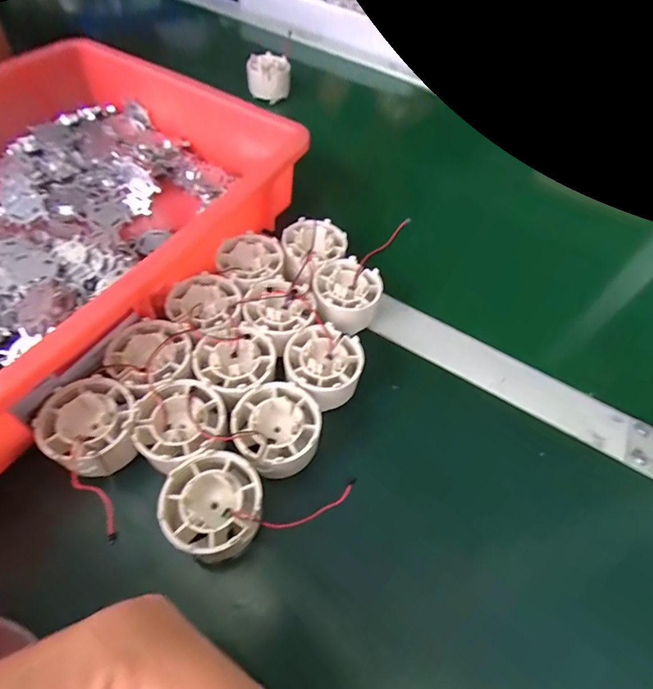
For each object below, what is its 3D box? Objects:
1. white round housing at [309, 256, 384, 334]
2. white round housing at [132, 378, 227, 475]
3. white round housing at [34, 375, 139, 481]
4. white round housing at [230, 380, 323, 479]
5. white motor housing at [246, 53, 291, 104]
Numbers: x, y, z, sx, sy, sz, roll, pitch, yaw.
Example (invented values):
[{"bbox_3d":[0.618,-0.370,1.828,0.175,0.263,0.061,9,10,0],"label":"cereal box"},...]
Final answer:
[{"bbox_3d":[0.015,-0.039,0.333,0.051,0.032,0.055,2,55,-3],"label":"white round housing"},{"bbox_3d":[-0.087,0.050,0.259,0.050,0.031,0.050,2,55,-3],"label":"white round housing"},{"bbox_3d":[-0.139,0.050,0.254,0.050,0.031,0.053,2,55,-3],"label":"white round housing"},{"bbox_3d":[-0.031,0.052,0.262,0.051,0.032,0.051,2,55,-3],"label":"white round housing"},{"bbox_3d":[-0.072,-0.333,0.532,0.051,0.038,0.051,-2,56,-6],"label":"white motor housing"}]

